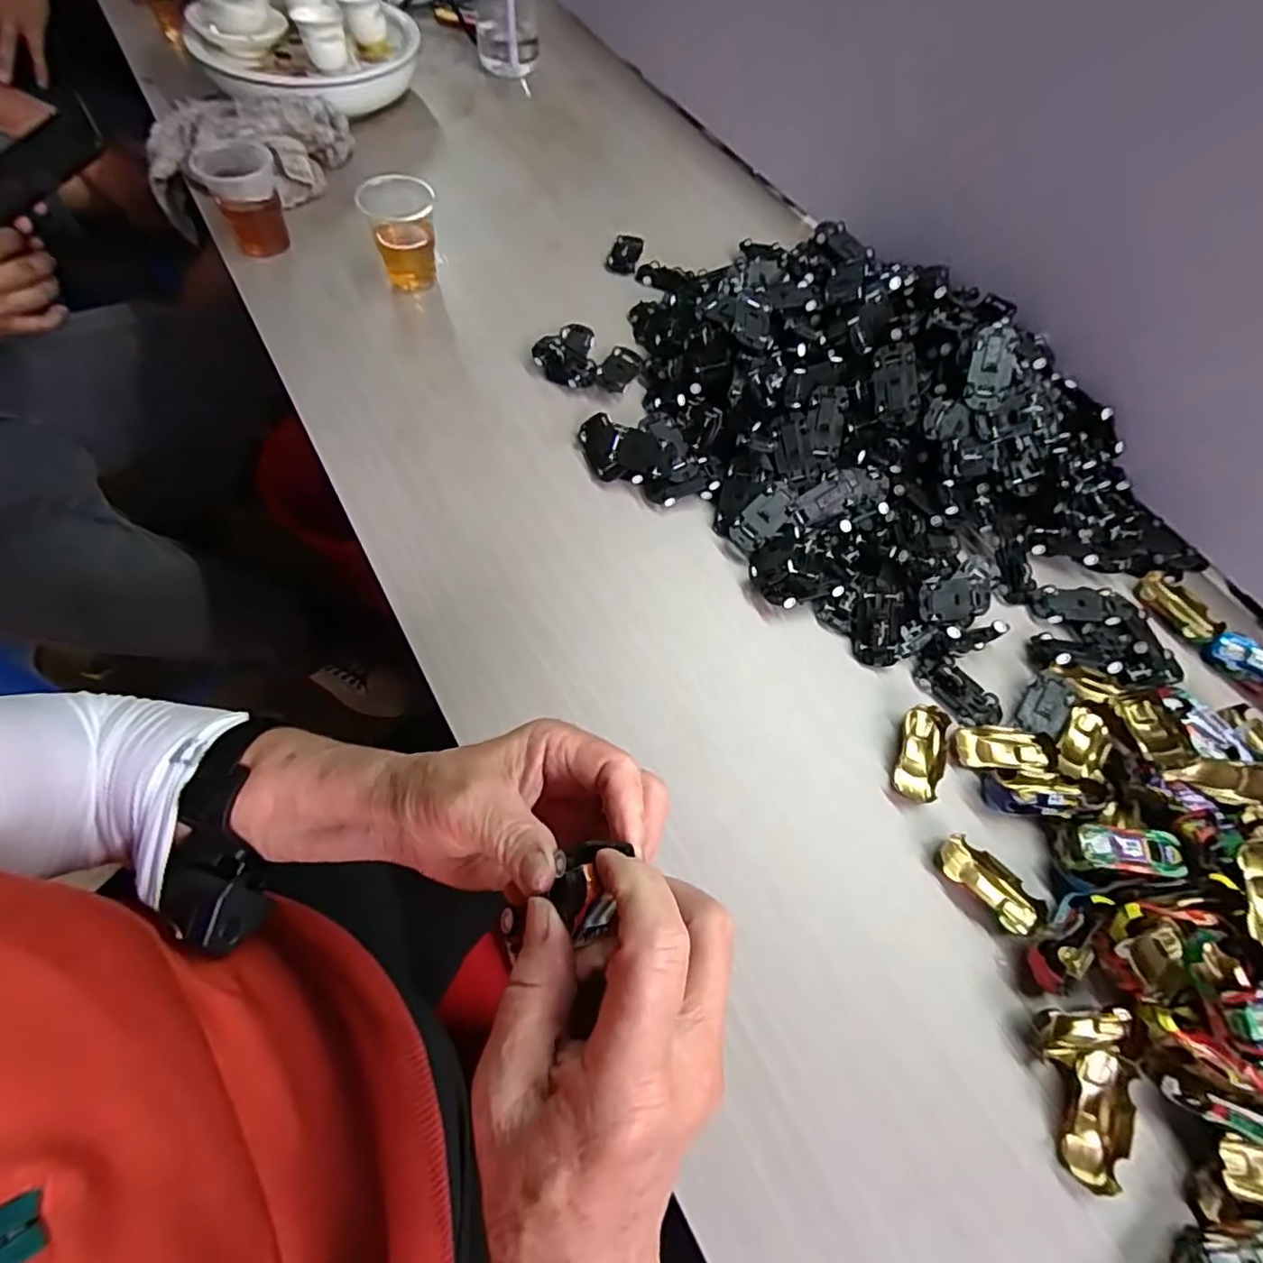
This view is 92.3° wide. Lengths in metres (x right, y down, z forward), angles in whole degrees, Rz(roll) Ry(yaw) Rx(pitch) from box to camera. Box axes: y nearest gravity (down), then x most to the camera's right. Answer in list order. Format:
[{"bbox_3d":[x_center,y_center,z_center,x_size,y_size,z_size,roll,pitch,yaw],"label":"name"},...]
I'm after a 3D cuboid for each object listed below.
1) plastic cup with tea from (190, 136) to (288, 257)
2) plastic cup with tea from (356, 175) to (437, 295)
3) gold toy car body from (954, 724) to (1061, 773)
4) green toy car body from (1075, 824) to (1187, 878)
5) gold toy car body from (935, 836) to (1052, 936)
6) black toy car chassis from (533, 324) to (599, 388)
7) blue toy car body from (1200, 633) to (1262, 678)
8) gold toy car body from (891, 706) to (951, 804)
[{"bbox_3d":[-0.365,-0.412,0.582,0.065,0.088,0.073,-26,68,-14],"label":"plastic cup with tea"},{"bbox_3d":[-0.215,-0.372,0.578,0.066,0.082,0.070,-13,65,-8],"label":"plastic cup with tea"},{"bbox_3d":[0.253,0.079,0.412,0.060,0.018,0.029,5,64,0],"label":"gold toy car body"},{"bbox_3d":[0.304,0.135,0.371,0.058,0.017,0.026,6,64,1],"label":"green toy car body"},{"bbox_3d":[0.217,0.154,0.369,0.029,0.015,0.064,-40,72,-19],"label":"gold toy car body"},{"bbox_3d":[-0.060,-0.249,0.551,0.055,0.023,0.061,-5,64,-5],"label":"black toy car chassis"},{"bbox_3d":[0.469,0.026,0.449,0.063,0.013,0.028,29,66,12],"label":"blue toy car body"},{"bbox_3d":[0.196,0.083,0.409,0.029,0.019,0.063,19,65,7],"label":"gold toy car body"}]

